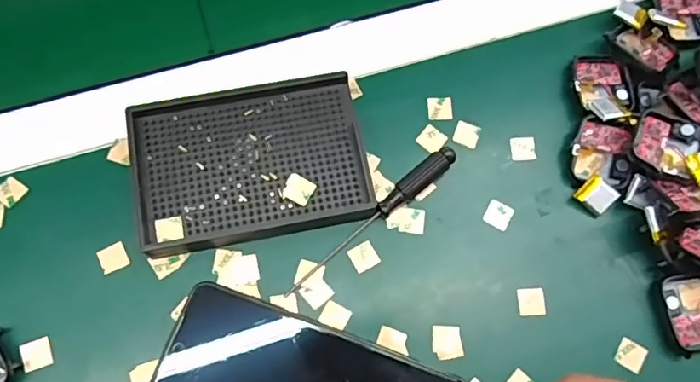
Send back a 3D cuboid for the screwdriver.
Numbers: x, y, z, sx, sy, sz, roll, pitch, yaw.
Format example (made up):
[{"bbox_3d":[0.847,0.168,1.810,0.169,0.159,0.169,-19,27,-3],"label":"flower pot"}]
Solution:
[{"bbox_3d":[0.014,0.017,0.327,0.129,0.014,0.012,-40,78,-13],"label":"screwdriver"}]

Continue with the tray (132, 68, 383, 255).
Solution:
[{"bbox_3d":[-0.060,-0.018,0.334,0.136,0.021,0.092,-10,73,-5],"label":"tray"}]

